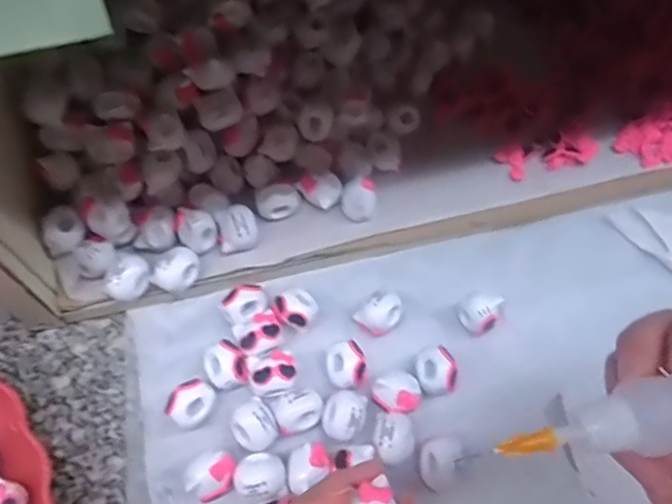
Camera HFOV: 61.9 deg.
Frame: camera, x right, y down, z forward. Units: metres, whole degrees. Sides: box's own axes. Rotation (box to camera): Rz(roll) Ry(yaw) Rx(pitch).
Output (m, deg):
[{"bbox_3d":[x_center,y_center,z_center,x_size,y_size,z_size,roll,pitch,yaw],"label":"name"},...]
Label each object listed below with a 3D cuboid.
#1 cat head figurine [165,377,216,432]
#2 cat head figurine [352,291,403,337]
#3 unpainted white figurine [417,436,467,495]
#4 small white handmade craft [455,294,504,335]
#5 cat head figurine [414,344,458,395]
[{"bbox_3d":[-0.074,0.080,0.291,0.021,0.018,0.024,41,69,17],"label":"cat head figurine"},{"bbox_3d":[0.026,0.035,0.318,0.025,0.017,0.020,-35,69,-17],"label":"cat head figurine"},{"bbox_3d":[0.055,0.105,0.282,0.026,0.013,0.023,-29,68,-15],"label":"unpainted white figurine"},{"bbox_3d":[0.082,0.033,0.319,0.020,0.022,0.022,1,63,-2],"label":"small white handmade craft"},{"bbox_3d":[0.054,0.065,0.305,0.021,0.016,0.025,-1,63,-3],"label":"cat head figurine"}]

